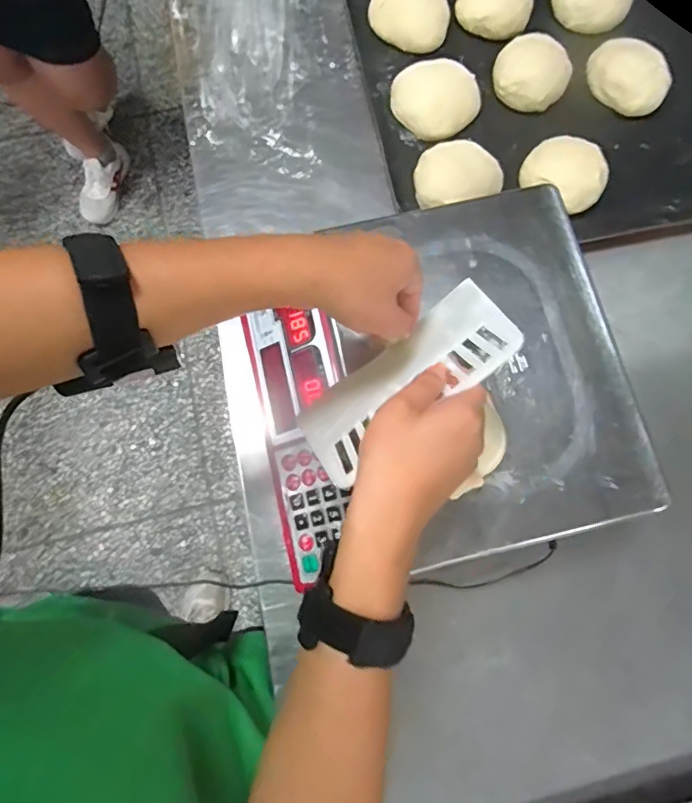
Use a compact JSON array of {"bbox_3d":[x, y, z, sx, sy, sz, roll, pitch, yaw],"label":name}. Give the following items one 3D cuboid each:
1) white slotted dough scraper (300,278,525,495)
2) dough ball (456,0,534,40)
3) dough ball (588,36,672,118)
[{"bbox_3d":[0.040,-0.016,0.362,0.164,0.113,0.004,-39,118,6],"label":"white slotted dough scraper"},{"bbox_3d":[0.178,-0.477,0.633,0.091,0.036,0.070,17,77,3],"label":"dough ball"},{"bbox_3d":[0.331,-0.382,0.617,0.077,0.048,0.097,-21,78,-5],"label":"dough ball"}]

